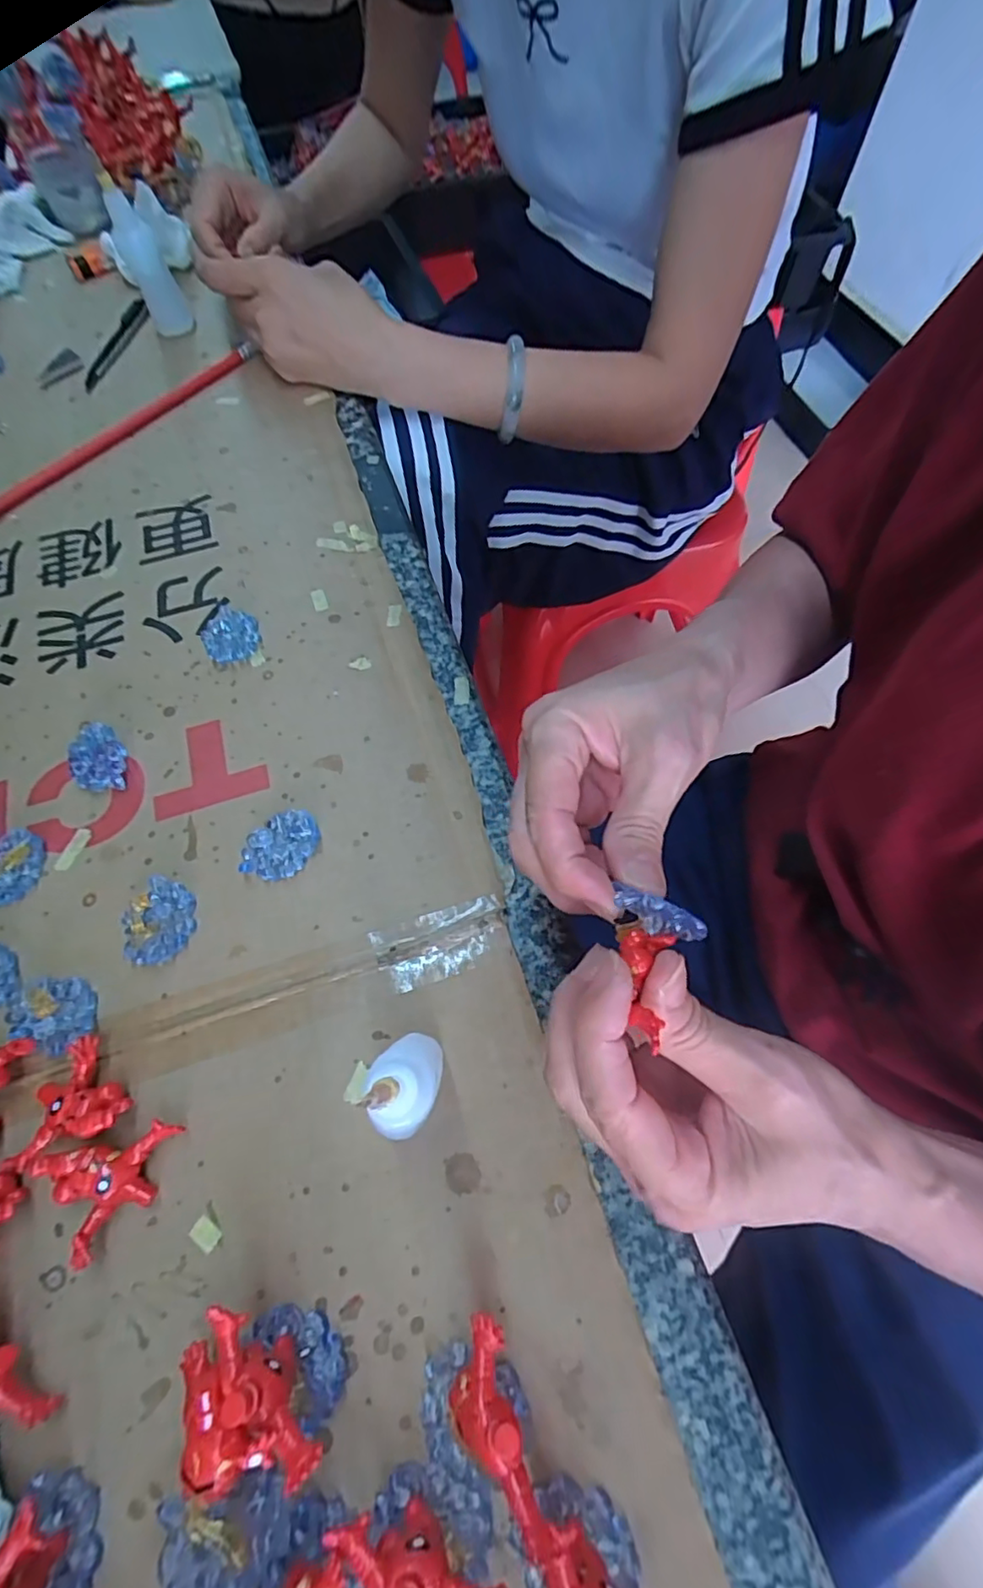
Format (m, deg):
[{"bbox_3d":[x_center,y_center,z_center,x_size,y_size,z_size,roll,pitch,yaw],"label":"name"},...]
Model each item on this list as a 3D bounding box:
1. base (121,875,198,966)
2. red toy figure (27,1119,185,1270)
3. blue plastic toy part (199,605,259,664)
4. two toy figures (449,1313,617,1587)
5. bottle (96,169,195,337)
[{"bbox_3d":[-0.151,0.057,0.268,0.030,0.008,0.039,-20,66,-9],"label":"base"},{"bbox_3d":[-0.141,0.141,0.223,0.044,0.017,0.038,-38,70,-16],"label":"red toy figure"},{"bbox_3d":[-0.149,-0.091,0.337,0.031,0.007,0.041,-29,68,-12],"label":"blue plastic toy part"},{"bbox_3d":[0.015,0.205,0.172,0.023,0.051,0.090,-31,68,-13],"label":"two toy figures"},{"bbox_3d":[-0.255,-0.396,0.436,0.028,0.089,0.026,-26,67,-11],"label":"bottle"}]

